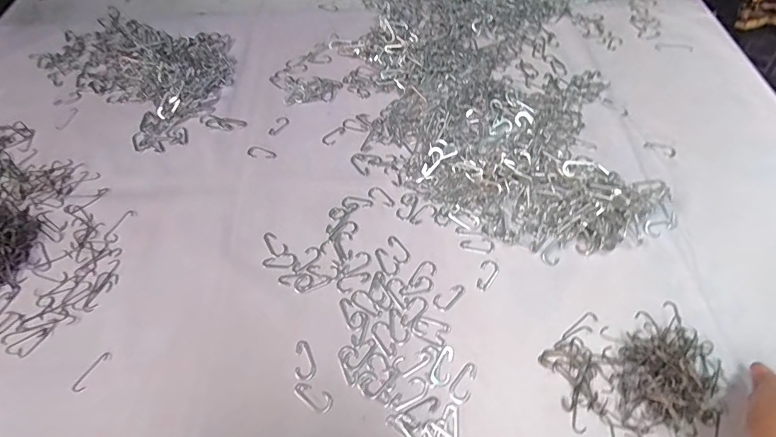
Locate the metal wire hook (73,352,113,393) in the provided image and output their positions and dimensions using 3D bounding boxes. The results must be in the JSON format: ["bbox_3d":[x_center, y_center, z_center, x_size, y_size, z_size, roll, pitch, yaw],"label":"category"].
[{"bbox_3d":[-0.282,0.146,0.388,0.011,0.004,0.041,26,62,17],"label":"metal wire hook"}]

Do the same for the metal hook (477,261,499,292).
[{"bbox_3d":[0.105,0.059,0.432,0.019,0.004,0.037,26,63,17],"label":"metal hook"}]

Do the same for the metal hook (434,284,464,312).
[{"bbox_3d":[0.064,0.081,0.423,0.036,0.004,0.017,-33,63,-17],"label":"metal hook"}]

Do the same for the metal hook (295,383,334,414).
[{"bbox_3d":[-0.067,0.161,0.372,0.038,0.004,0.018,32,64,20],"label":"metal hook"}]

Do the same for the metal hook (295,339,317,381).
[{"bbox_3d":[-0.081,0.136,0.390,0.020,0.004,0.038,-20,59,-10],"label":"metal hook"}]

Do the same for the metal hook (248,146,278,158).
[{"bbox_3d":[-0.163,-0.085,0.530,0.036,0.005,0.018,11,59,9],"label":"metal hook"}]

